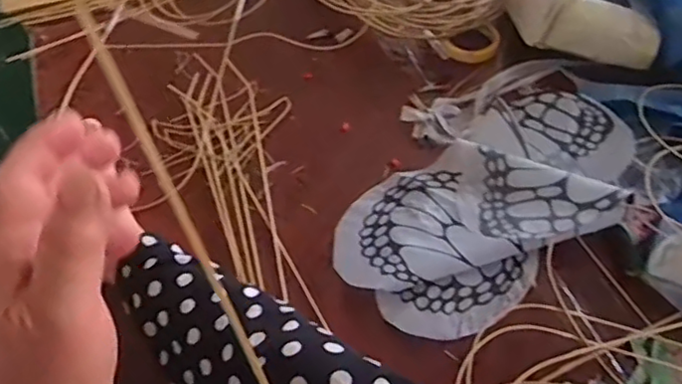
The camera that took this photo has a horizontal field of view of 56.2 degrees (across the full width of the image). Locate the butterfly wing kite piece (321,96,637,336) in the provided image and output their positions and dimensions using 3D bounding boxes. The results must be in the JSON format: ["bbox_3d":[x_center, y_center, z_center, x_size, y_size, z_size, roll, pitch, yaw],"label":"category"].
[{"bbox_3d":[0.203,0.011,0.854,0.433,0.050,0.245,-30,57,-21],"label":"butterfly wing kite piece"}]

